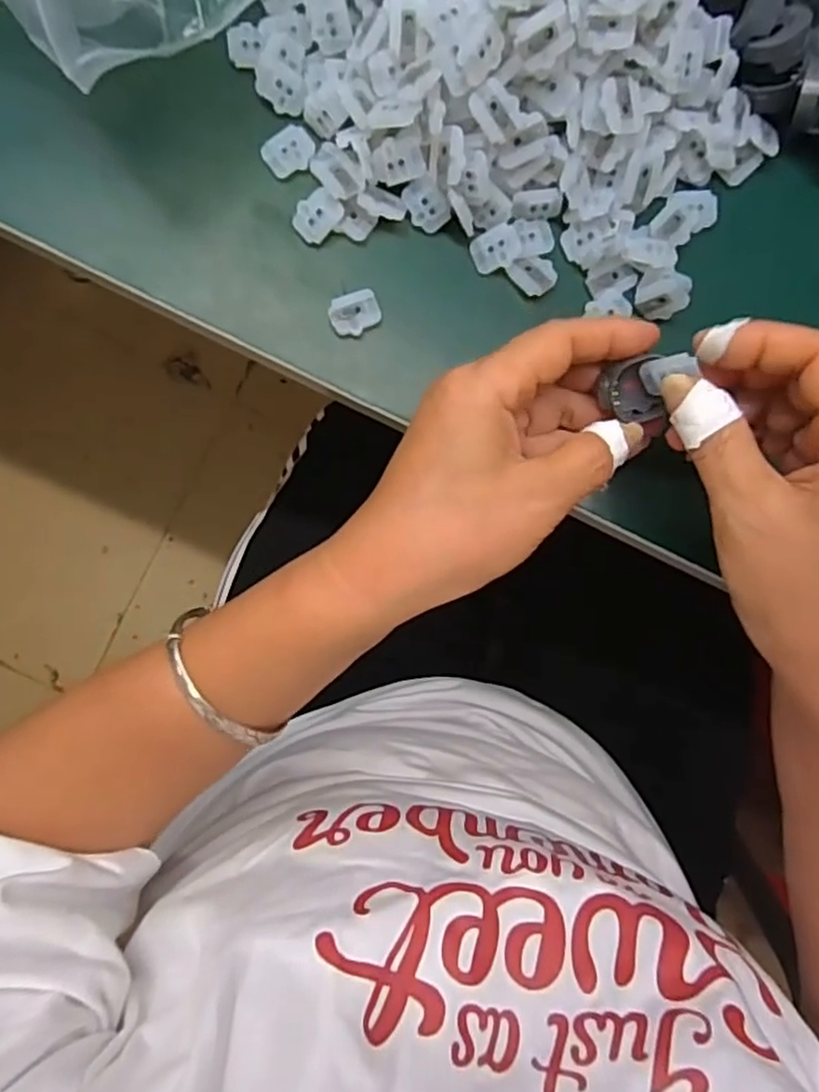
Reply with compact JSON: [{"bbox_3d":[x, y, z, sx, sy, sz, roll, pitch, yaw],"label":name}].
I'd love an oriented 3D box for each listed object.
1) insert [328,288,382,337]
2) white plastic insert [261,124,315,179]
[{"bbox_3d":[-0.024,-0.103,0.302,0.022,0.004,0.017,-19,91,-3],"label":"insert"},{"bbox_3d":[-0.053,-0.175,0.302,0.022,0.004,0.017,-39,92,-3],"label":"white plastic insert"}]

